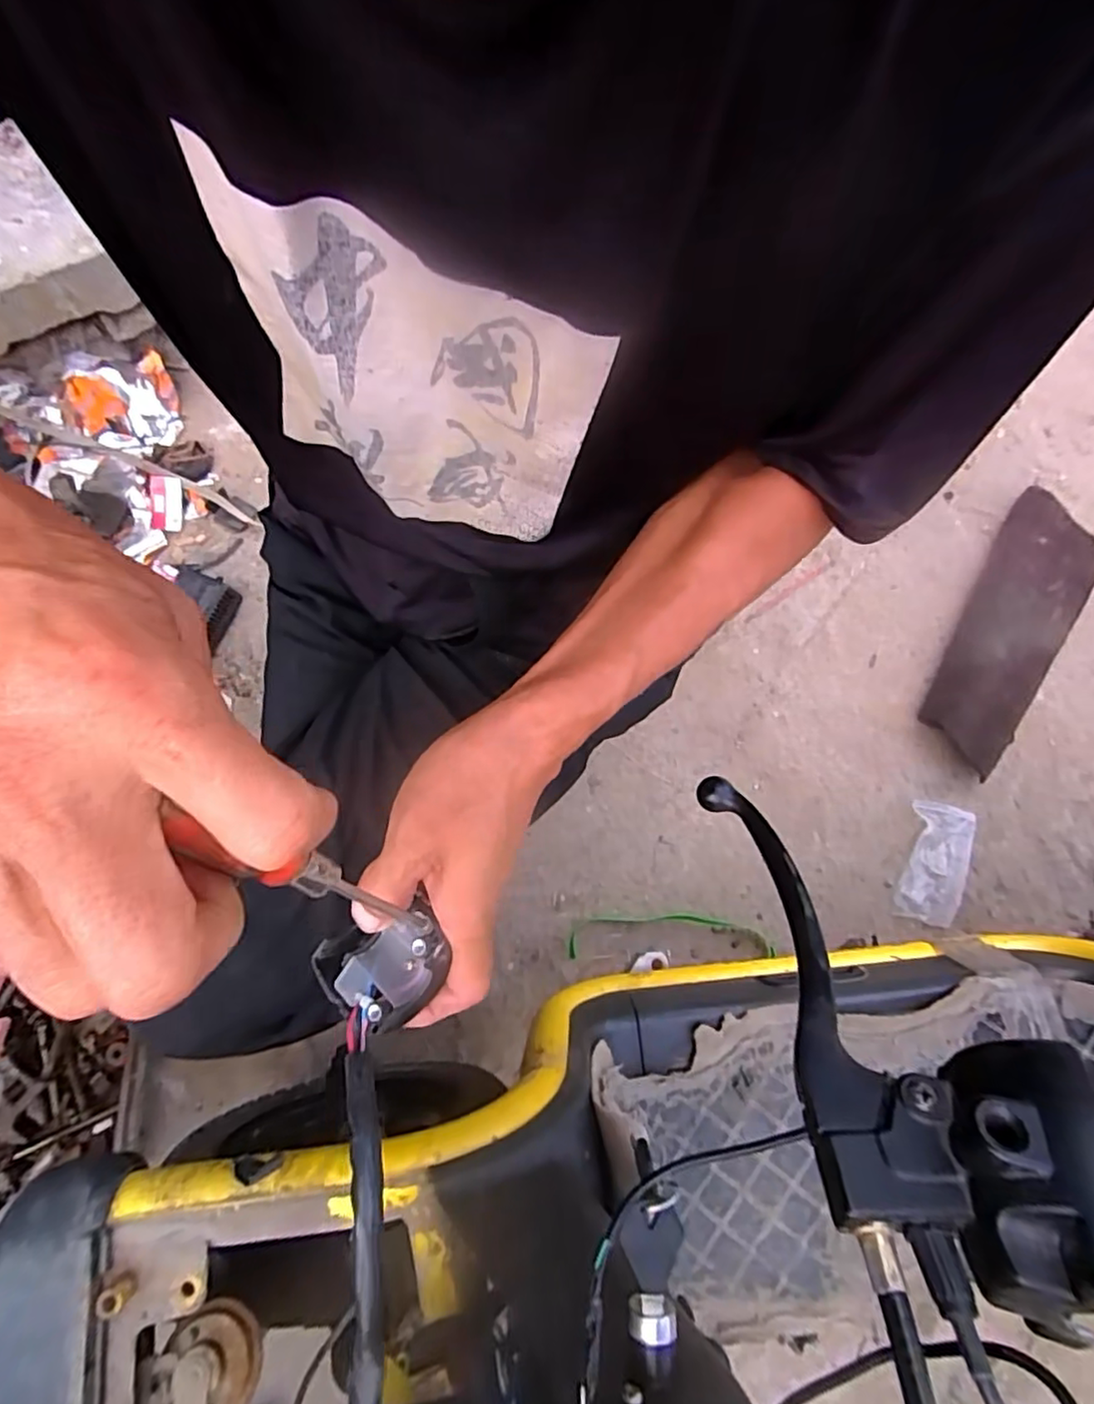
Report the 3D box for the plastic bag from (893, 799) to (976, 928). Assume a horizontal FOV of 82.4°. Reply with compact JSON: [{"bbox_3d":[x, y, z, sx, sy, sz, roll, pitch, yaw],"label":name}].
[{"bbox_3d":[0.654,0.270,1.045,0.108,0.014,0.197,17,75,3],"label":"plastic bag"}]

